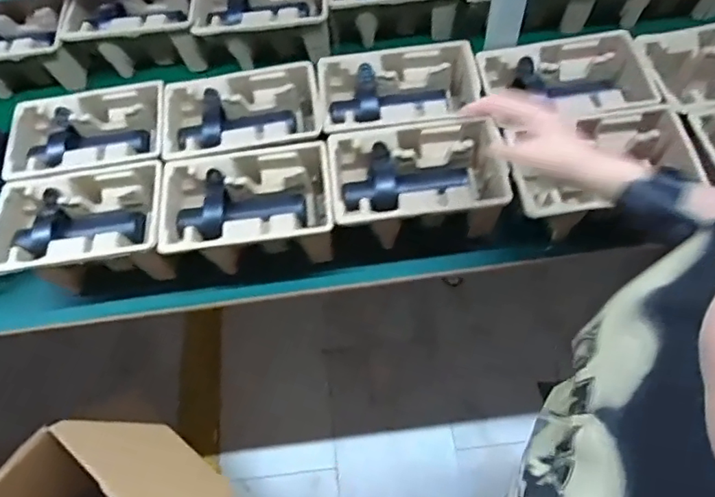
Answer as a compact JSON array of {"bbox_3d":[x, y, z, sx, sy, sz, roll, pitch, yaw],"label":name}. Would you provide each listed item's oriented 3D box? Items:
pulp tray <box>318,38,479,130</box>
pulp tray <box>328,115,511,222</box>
[{"bbox_3d":[0.065,-0.225,0.801,0.236,0.062,0.144,-5,63,-3],"label":"pulp tray"},{"bbox_3d":[0.077,-0.101,0.728,0.222,0.073,0.139,-4,63,-2],"label":"pulp tray"}]

